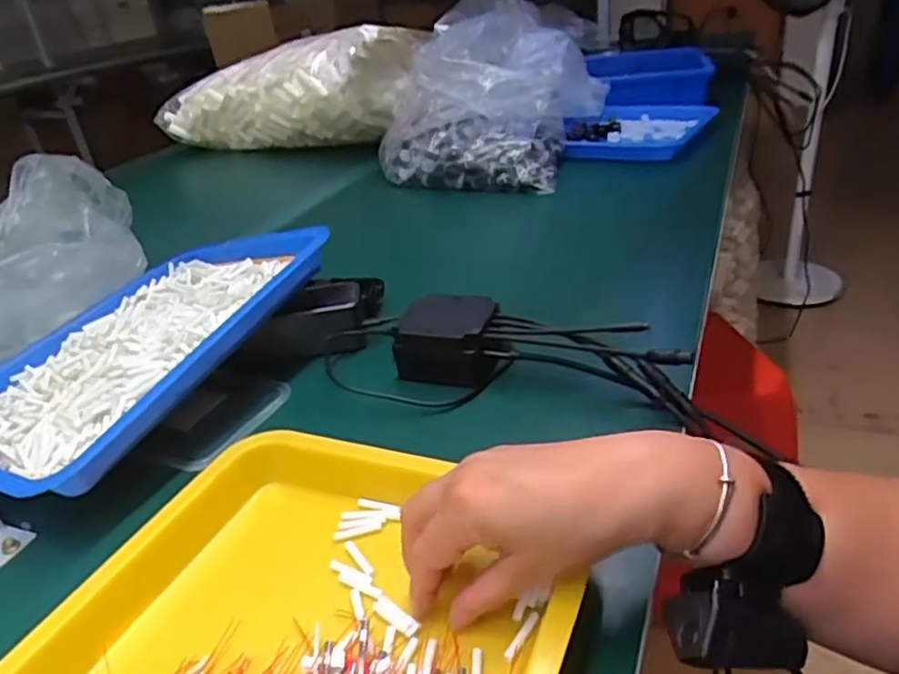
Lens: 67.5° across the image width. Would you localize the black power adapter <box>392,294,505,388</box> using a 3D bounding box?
[{"bbox_3d":[0.005,0.001,0.581,0.096,0.052,0.069,6,32,22],"label":"black power adapter"}]

